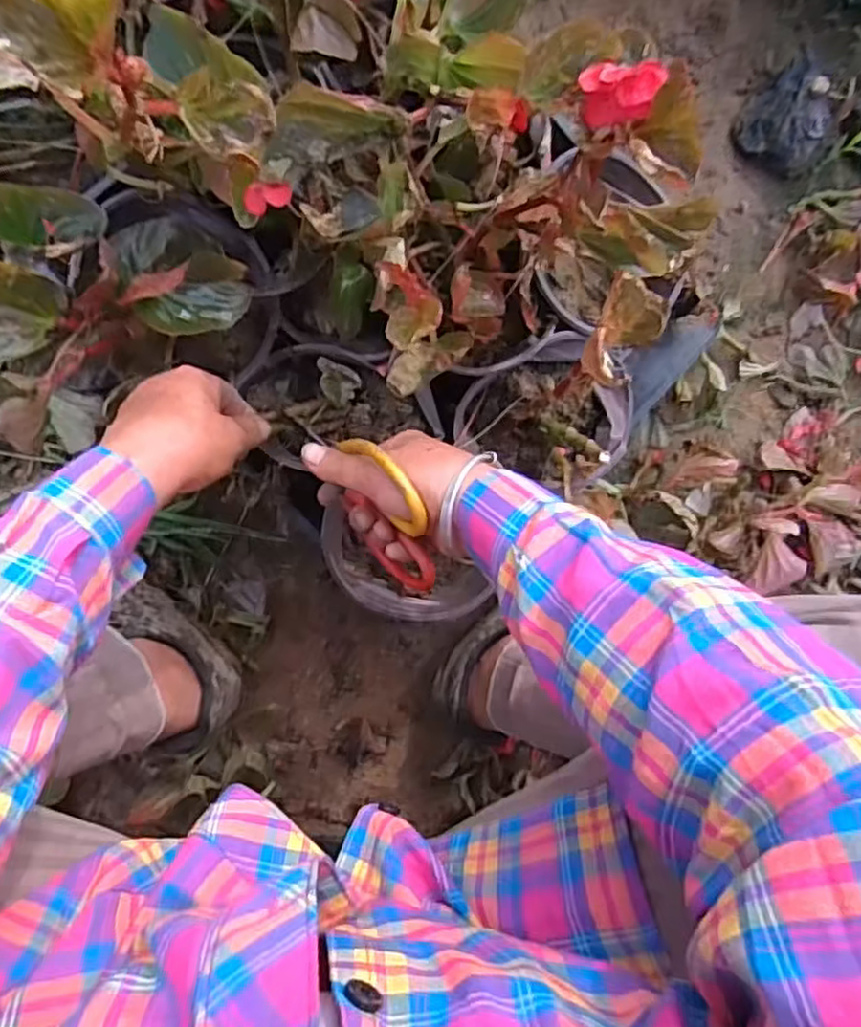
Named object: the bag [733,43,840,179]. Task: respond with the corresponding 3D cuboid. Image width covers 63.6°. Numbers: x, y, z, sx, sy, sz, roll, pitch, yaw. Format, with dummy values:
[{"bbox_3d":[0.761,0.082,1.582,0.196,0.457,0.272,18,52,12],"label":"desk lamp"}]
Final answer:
[{"bbox_3d":[0.368,-0.397,0.700,0.098,0.046,0.087,-44,93,-6],"label":"bag"}]

